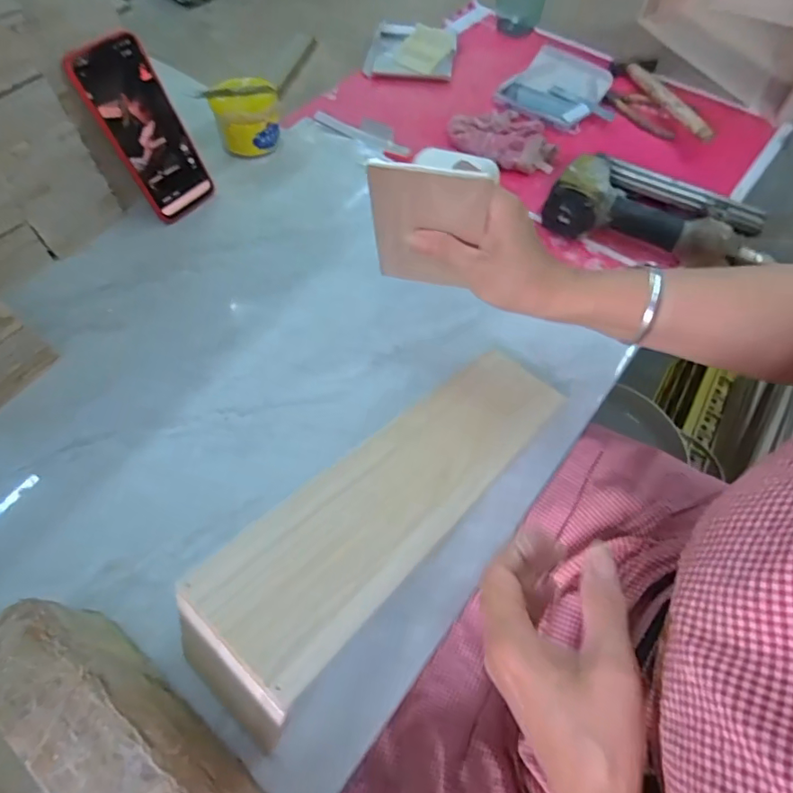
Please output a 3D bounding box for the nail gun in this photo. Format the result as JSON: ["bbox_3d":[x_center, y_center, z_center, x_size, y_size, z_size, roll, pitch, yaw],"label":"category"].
[{"bbox_3d":[0.297,-0.218,0.582,0.243,0.060,0.129,14,60,5],"label":"nail gun"}]

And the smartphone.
[{"bbox_3d":[-0.258,-0.274,0.525,0.013,0.163,0.079,24,59,37],"label":"smartphone"}]

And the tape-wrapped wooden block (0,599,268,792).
[{"bbox_3d":[-0.133,0.206,0.283,0.217,0.106,0.051,36,64,17],"label":"tape-wrapped wooden block"}]

